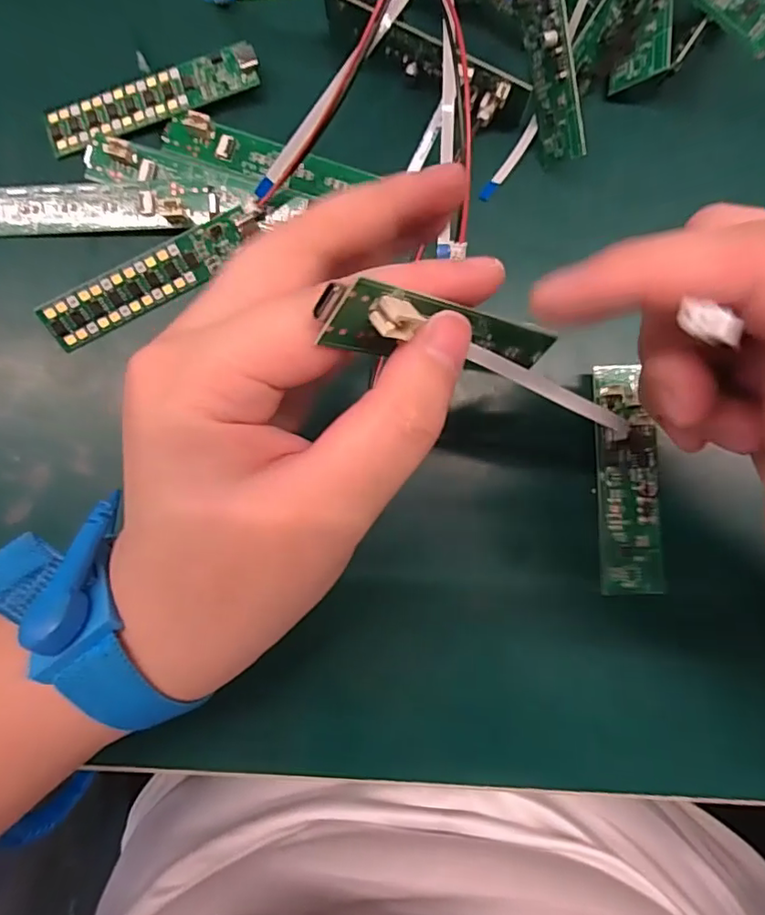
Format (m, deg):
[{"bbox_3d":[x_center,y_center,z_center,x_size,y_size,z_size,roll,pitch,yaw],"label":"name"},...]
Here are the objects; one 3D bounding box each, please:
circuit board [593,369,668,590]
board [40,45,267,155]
[{"bbox_3d":[0.090,0.008,0.204,0.021,0.008,0.082,-2,85,-1],"label":"circuit board"},{"bbox_3d":[-0.087,-0.136,0.211,0.082,0.006,0.019,-20,86,-2],"label":"board"}]

